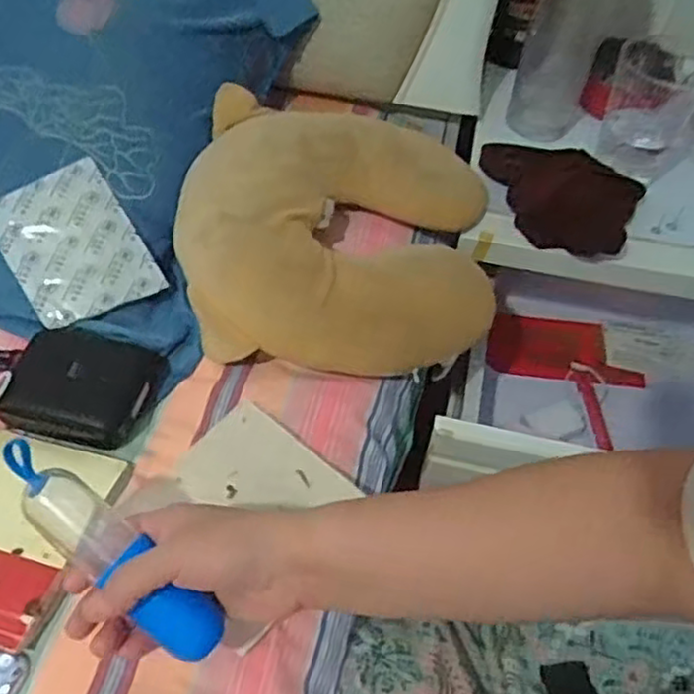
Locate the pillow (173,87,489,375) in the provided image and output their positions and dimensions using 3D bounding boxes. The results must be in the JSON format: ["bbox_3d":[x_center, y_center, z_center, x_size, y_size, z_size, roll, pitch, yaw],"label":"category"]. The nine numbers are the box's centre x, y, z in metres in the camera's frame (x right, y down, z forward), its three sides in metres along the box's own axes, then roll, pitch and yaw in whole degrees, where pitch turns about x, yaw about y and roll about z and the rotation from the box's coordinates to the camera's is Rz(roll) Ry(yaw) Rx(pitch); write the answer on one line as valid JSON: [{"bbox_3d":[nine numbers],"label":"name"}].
[{"bbox_3d":[-0.006,-0.109,0.638,0.266,0.083,0.277,4,51,-1],"label":"pillow"}]

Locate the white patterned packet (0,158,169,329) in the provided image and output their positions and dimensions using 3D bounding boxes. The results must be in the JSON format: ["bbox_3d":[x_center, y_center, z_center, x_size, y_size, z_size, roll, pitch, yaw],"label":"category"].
[{"bbox_3d":[-0.222,-0.081,0.584,0.099,0.007,0.122,-30,86,-13],"label":"white patterned packet"}]

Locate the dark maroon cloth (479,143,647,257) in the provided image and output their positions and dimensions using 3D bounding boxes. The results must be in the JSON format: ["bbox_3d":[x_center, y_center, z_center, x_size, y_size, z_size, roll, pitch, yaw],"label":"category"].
[{"bbox_3d":[0.199,-0.155,0.698,0.171,0.022,0.118,36,58,22],"label":"dark maroon cloth"}]

